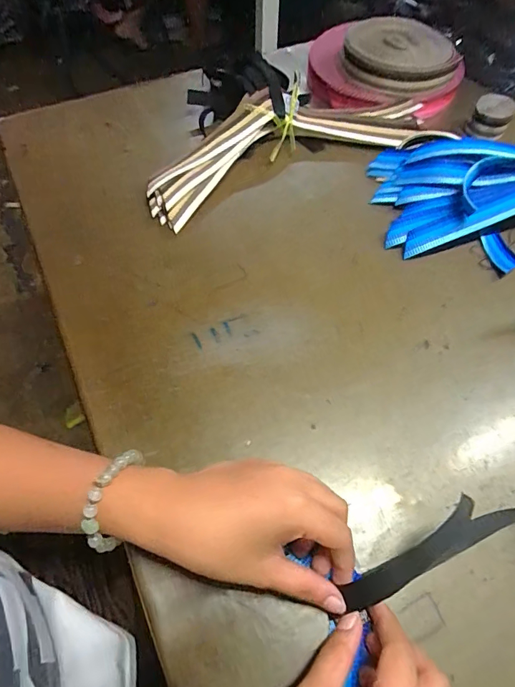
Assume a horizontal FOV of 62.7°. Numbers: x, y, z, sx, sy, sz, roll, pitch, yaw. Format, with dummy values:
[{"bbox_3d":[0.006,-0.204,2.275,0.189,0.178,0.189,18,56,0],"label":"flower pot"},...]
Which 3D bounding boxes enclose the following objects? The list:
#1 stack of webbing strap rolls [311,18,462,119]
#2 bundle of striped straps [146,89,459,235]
[{"bbox_3d":[0.161,-0.349,0.539,0.190,0.054,0.182,4,60,2],"label":"stack of webbing strap rolls"},{"bbox_3d":[0.034,-0.225,0.481,0.335,0.045,0.125,-20,62,-11],"label":"bundle of striped straps"}]

